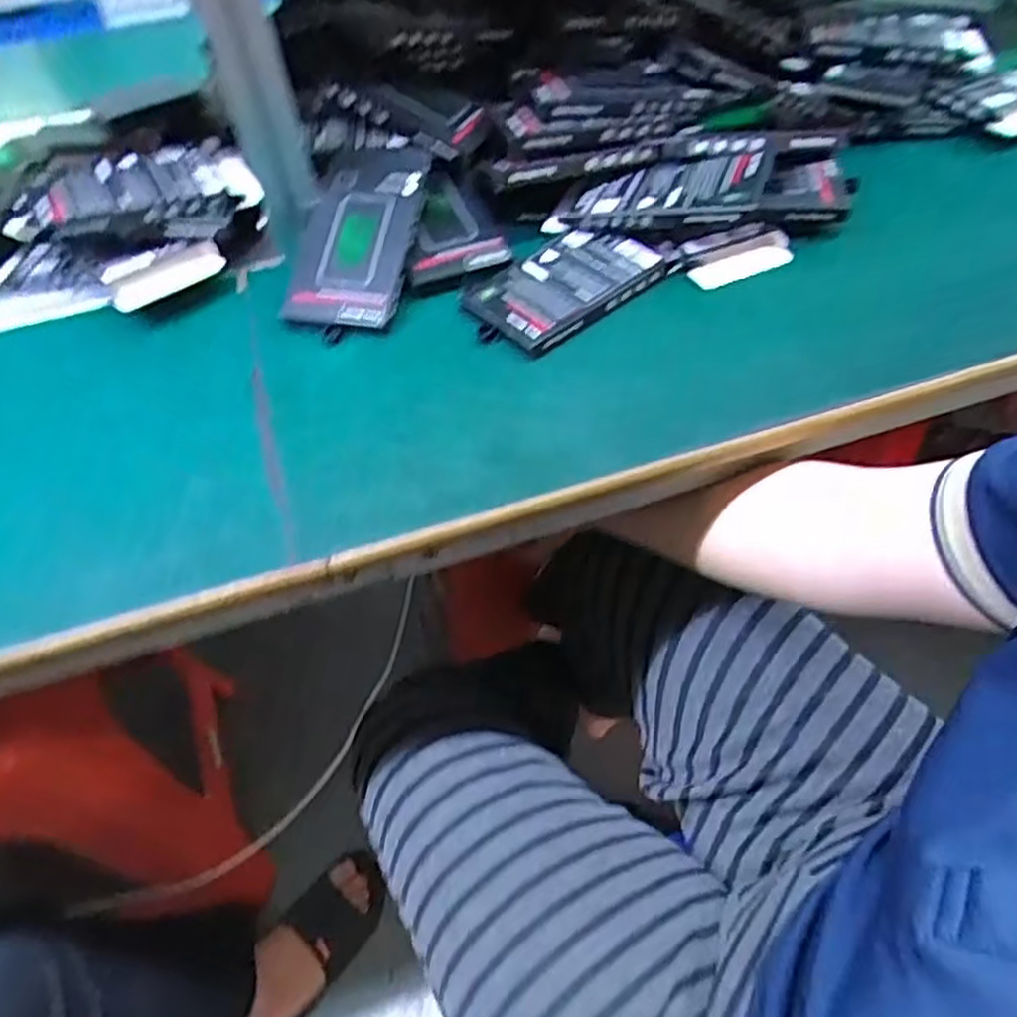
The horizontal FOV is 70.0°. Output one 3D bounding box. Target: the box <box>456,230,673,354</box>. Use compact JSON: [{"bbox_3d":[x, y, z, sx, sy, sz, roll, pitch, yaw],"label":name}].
[{"bbox_3d":[0.037,-0.163,0.516,0.130,0.016,0.085,-37,56,-24],"label":"box"}]

